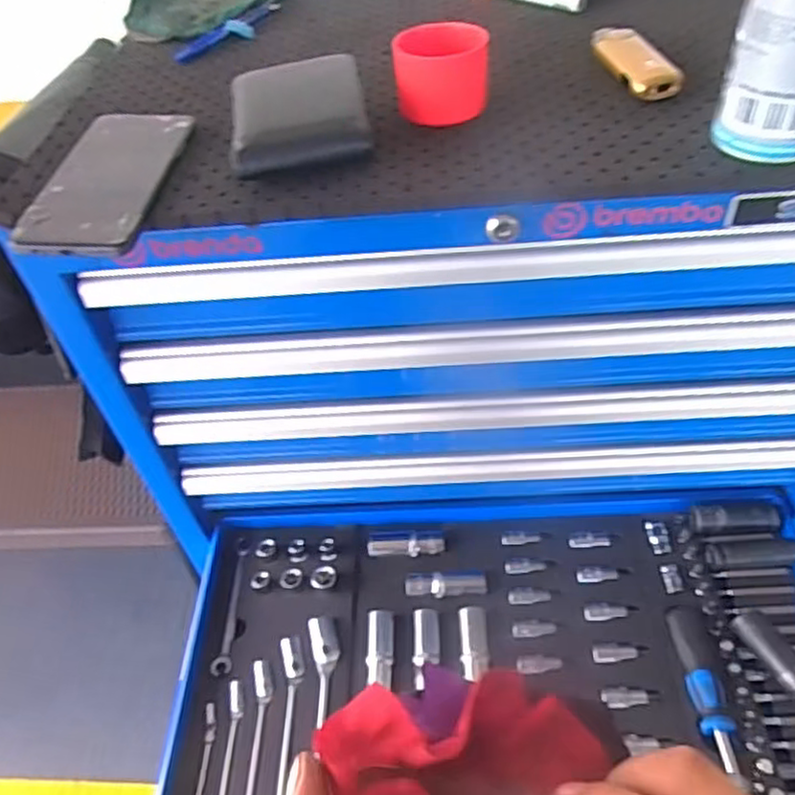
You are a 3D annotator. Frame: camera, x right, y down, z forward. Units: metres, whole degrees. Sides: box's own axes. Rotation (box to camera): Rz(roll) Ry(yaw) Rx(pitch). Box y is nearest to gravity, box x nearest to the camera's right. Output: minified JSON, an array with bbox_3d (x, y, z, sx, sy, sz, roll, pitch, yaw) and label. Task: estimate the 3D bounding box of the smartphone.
[{"bbox_3d":[-0.193,-0.150,0.452,0.075,0.015,0.158,-1,46,6],"label":"smartphone"}]

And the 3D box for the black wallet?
[{"bbox_3d":[-0.067,-0.193,0.456,0.089,0.032,0.103,-9,46,-2],"label":"black wallet"}]

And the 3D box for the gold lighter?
[{"bbox_3d":[0.177,-0.256,0.508,0.036,0.017,0.104,-11,46,-4],"label":"gold lighter"}]

